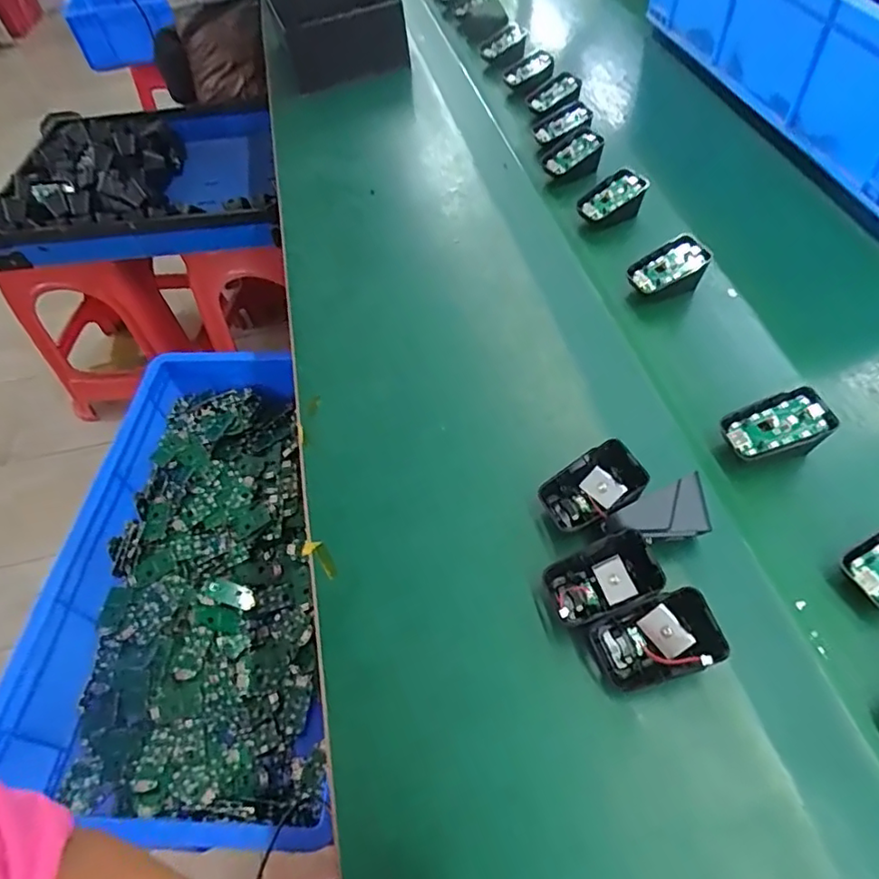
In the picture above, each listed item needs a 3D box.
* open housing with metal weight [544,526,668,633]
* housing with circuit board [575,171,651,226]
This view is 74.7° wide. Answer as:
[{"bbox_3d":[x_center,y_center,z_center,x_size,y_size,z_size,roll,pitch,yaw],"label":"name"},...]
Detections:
[{"bbox_3d":[0.103,0.090,0.367,0.069,0.024,0.044,-26,53,6],"label":"open housing with metal weight"},{"bbox_3d":[0.183,-0.258,0.623,0.064,0.047,0.039,-15,54,-6],"label":"housing with circuit board"}]

